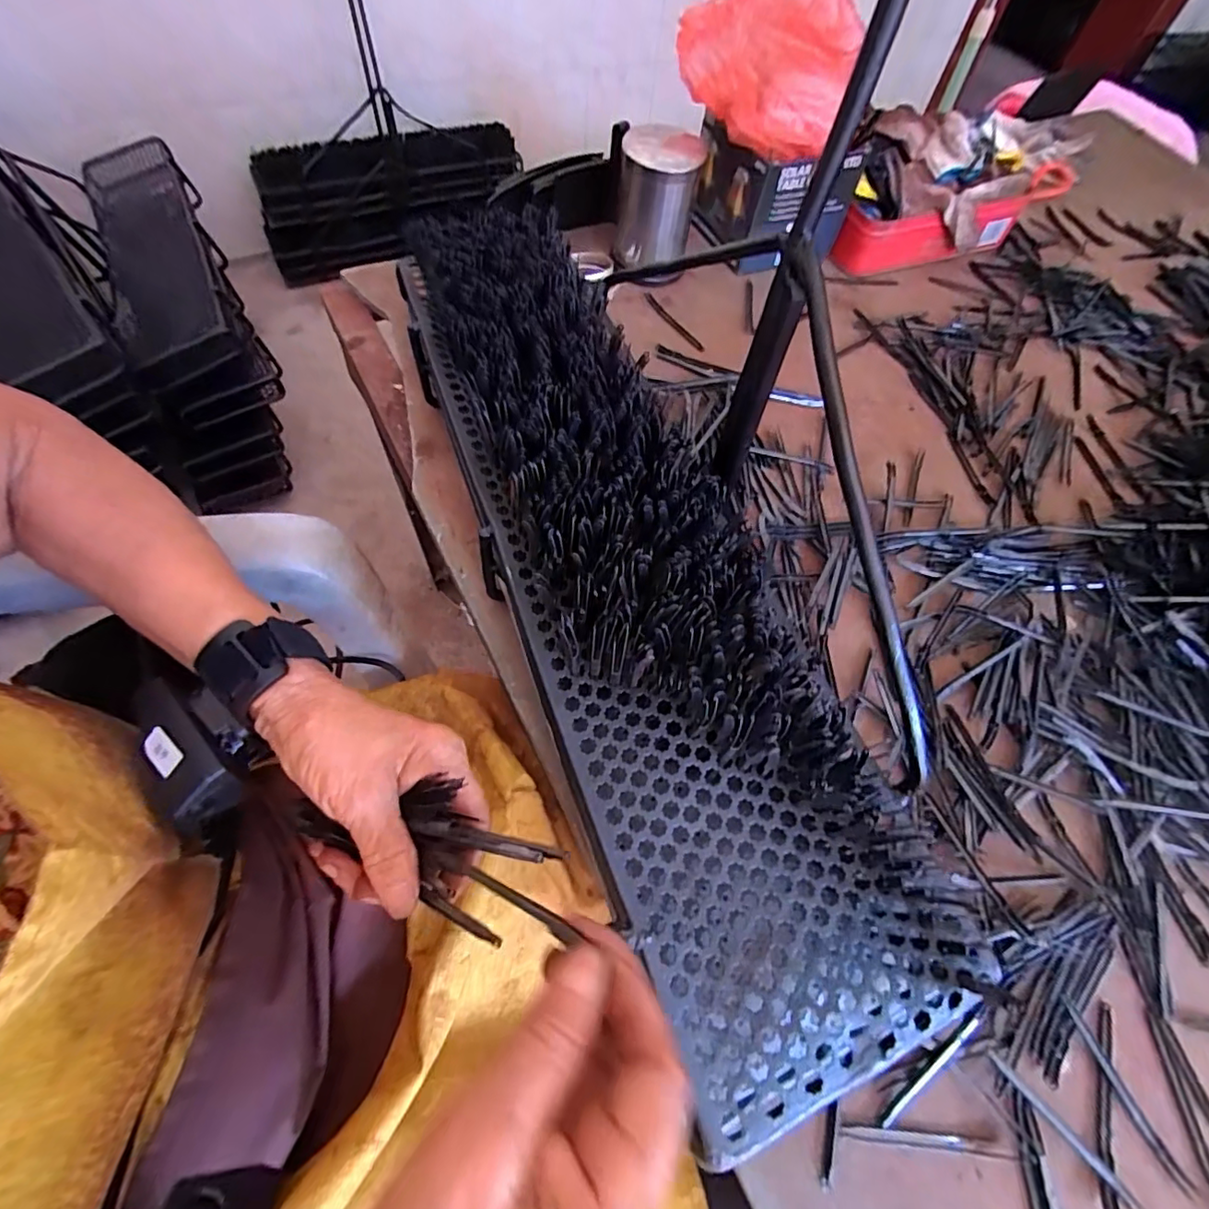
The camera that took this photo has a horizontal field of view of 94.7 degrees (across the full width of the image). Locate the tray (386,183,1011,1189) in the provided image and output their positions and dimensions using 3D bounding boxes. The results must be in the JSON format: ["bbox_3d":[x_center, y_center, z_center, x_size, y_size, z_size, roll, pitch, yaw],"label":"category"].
[{"bbox_3d":[-0.002,-0.053,0.331,0.152,0.054,0.571,-19,65,-13],"label":"tray"}]

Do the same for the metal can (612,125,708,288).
[{"bbox_3d":[0.051,-0.410,0.575,0.079,0.117,0.087,7,62,0],"label":"metal can"}]

